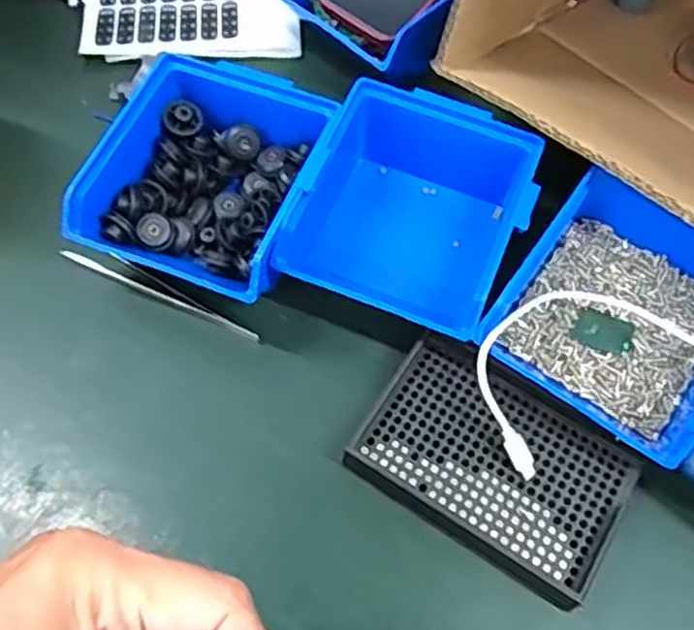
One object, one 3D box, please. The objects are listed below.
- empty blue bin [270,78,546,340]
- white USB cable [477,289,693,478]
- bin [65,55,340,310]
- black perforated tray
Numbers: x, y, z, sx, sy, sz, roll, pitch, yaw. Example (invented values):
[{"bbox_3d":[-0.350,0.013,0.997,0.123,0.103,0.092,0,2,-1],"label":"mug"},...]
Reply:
[{"bbox_3d":[0.037,-0.056,0.422,0.124,0.070,0.133,21,64,12],"label":"empty blue bin"},{"bbox_3d":[0.195,0.037,0.366,0.258,0.066,0.117,7,62,4],"label":"white USB cable"},{"bbox_3d":[-0.078,-0.079,0.432,0.115,0.064,0.140,19,63,10],"label":"bin"},{"bbox_3d":[0.077,0.078,0.382,0.133,0.016,0.087,32,66,13],"label":"black perforated tray"}]

